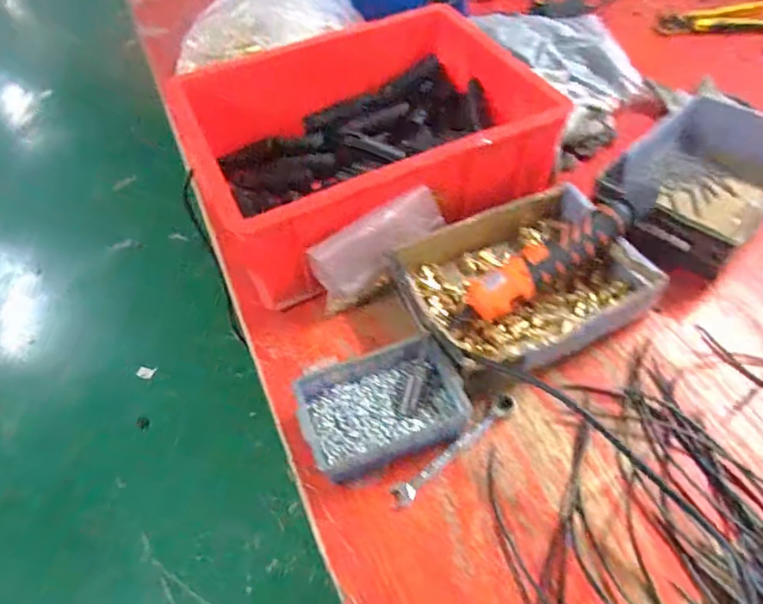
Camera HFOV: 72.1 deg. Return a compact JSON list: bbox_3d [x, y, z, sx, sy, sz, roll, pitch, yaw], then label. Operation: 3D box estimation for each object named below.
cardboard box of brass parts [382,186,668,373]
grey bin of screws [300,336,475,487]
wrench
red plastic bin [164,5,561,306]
[{"bbox_3d":[0.148,-0.019,0.570,0.238,0.064,0.175,-23,54,-12],"label":"cardboard box of brass parts"},{"bbox_3d":[0.001,0.099,0.499,0.147,0.048,0.101,-18,53,-9],"label":"grey bin of screws"},{"bbox_3d":[0.070,0.136,0.492,0.150,0.009,0.018,-35,58,-20],"label":"wrench"},{"bbox_3d":[-0.003,-0.199,0.673,0.388,0.140,0.277,-26,55,-15],"label":"red plastic bin"}]

